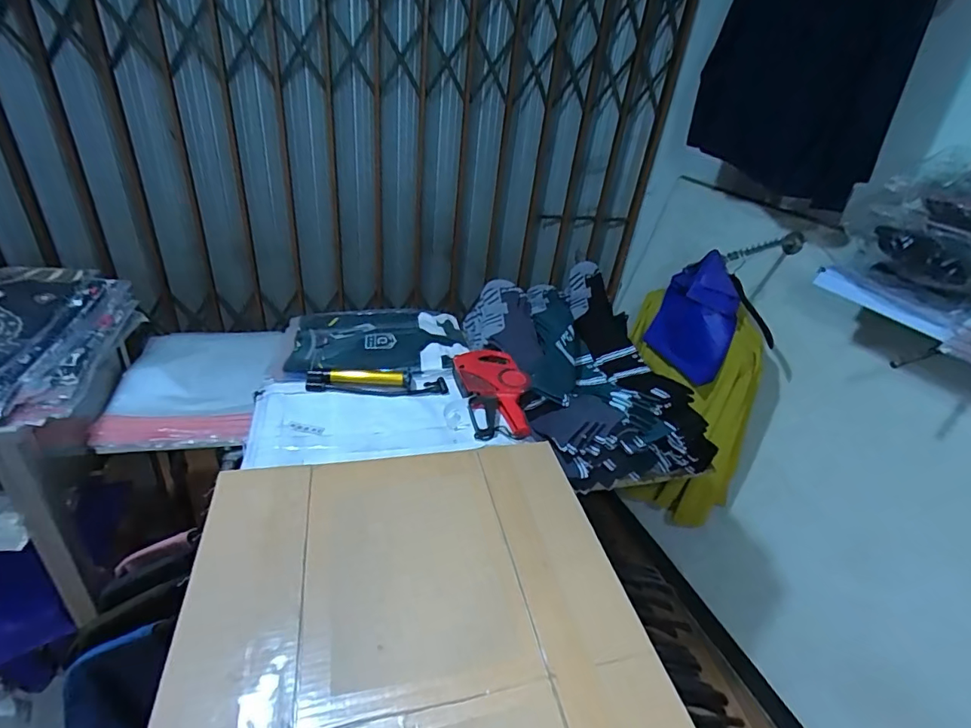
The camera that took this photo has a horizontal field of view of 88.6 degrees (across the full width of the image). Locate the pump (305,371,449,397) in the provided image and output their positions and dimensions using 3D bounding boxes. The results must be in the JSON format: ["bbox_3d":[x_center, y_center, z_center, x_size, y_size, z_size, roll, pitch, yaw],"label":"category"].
[{"bbox_3d":[-0.199,0.030,0.926,0.253,0.035,0.047,-1,34,-9],"label":"pump"}]

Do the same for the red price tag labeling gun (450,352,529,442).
[{"bbox_3d":[0.017,0.045,0.923,0.115,0.044,0.224,-5,34,-15],"label":"red price tag labeling gun"}]

